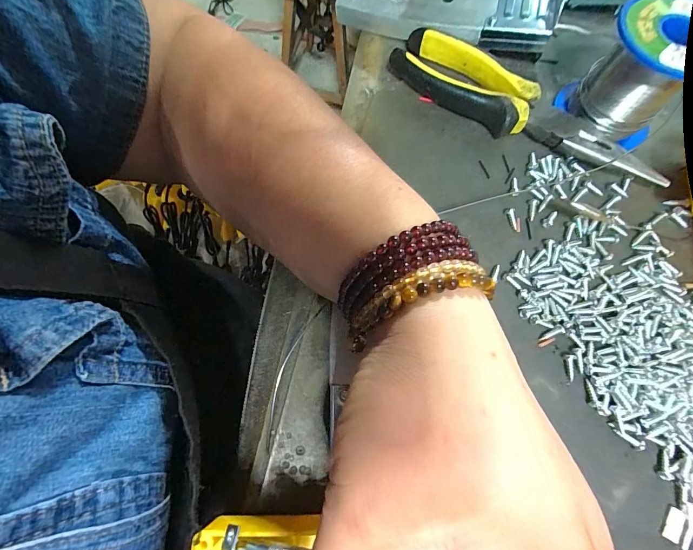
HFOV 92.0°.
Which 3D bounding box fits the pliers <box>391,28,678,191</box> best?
[{"bbox_3d":[0.117,-0.114,0.230,0.192,0.022,0.041,36,74,12],"label":"pliers"}]

